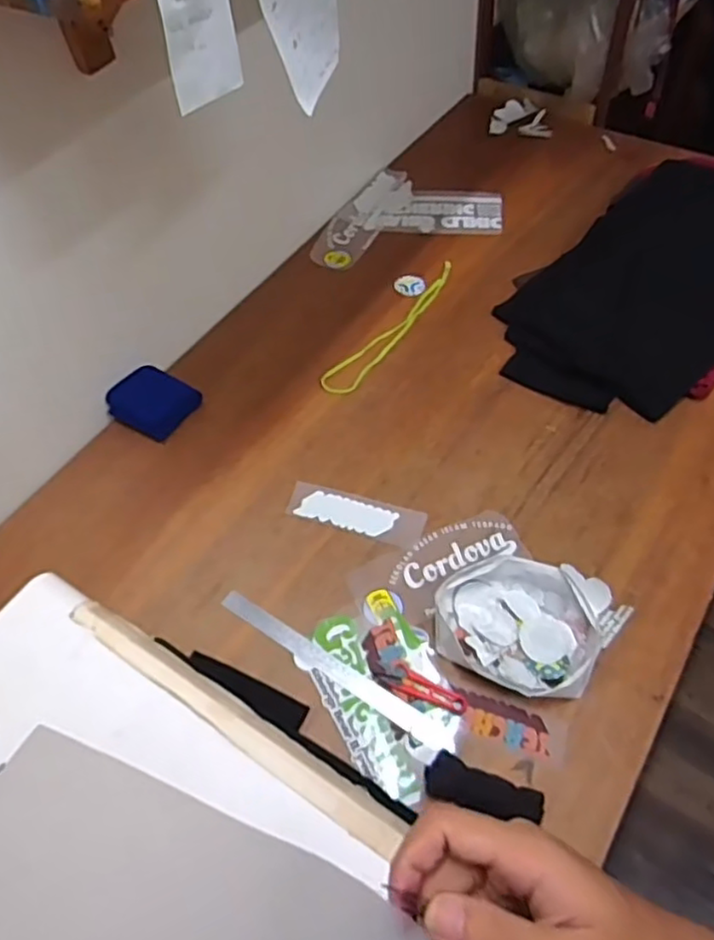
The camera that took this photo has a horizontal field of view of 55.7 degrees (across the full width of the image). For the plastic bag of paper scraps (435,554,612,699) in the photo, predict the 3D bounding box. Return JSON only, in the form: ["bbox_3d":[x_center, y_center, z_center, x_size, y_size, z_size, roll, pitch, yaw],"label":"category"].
[{"bbox_3d":[0.202,0.193,0.848,0.199,0.042,0.166,12,57,12],"label":"plastic bag of paper scraps"}]

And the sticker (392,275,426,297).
[{"bbox_3d":[0.098,-0.345,1.259,0.061,0.007,0.049,11,57,11],"label":"sticker"}]

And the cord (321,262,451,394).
[{"bbox_3d":[0.076,-0.258,1.190,0.064,0.013,0.378,33,64,24],"label":"cord"}]

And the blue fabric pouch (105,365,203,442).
[{"bbox_3d":[-0.331,-0.113,1.100,0.116,0.041,0.111,27,62,21],"label":"blue fabric pouch"}]

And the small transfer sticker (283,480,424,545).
[{"bbox_3d":[-0.001,0.063,0.979,0.199,0.006,0.060,13,58,13],"label":"small transfer sticker"}]

